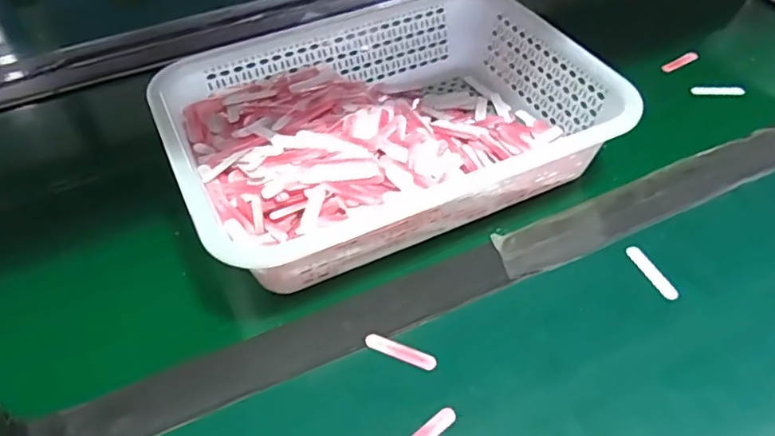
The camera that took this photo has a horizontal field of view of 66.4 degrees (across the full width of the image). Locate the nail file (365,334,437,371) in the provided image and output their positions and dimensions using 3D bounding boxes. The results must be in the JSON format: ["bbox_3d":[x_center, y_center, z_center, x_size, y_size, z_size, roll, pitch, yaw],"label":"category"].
[{"bbox_3d":[0.009,0.092,0.411,0.051,0.004,0.012,18,50,17],"label":"nail file"}]

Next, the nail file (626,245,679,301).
[{"bbox_3d":[0.202,0.041,0.452,0.013,0.004,0.051,-20,49,-16],"label":"nail file"}]

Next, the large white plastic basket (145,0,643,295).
[{"bbox_3d":[-0.004,-0.083,0.526,0.357,0.076,0.260,-20,50,-16],"label":"large white plastic basket"}]

